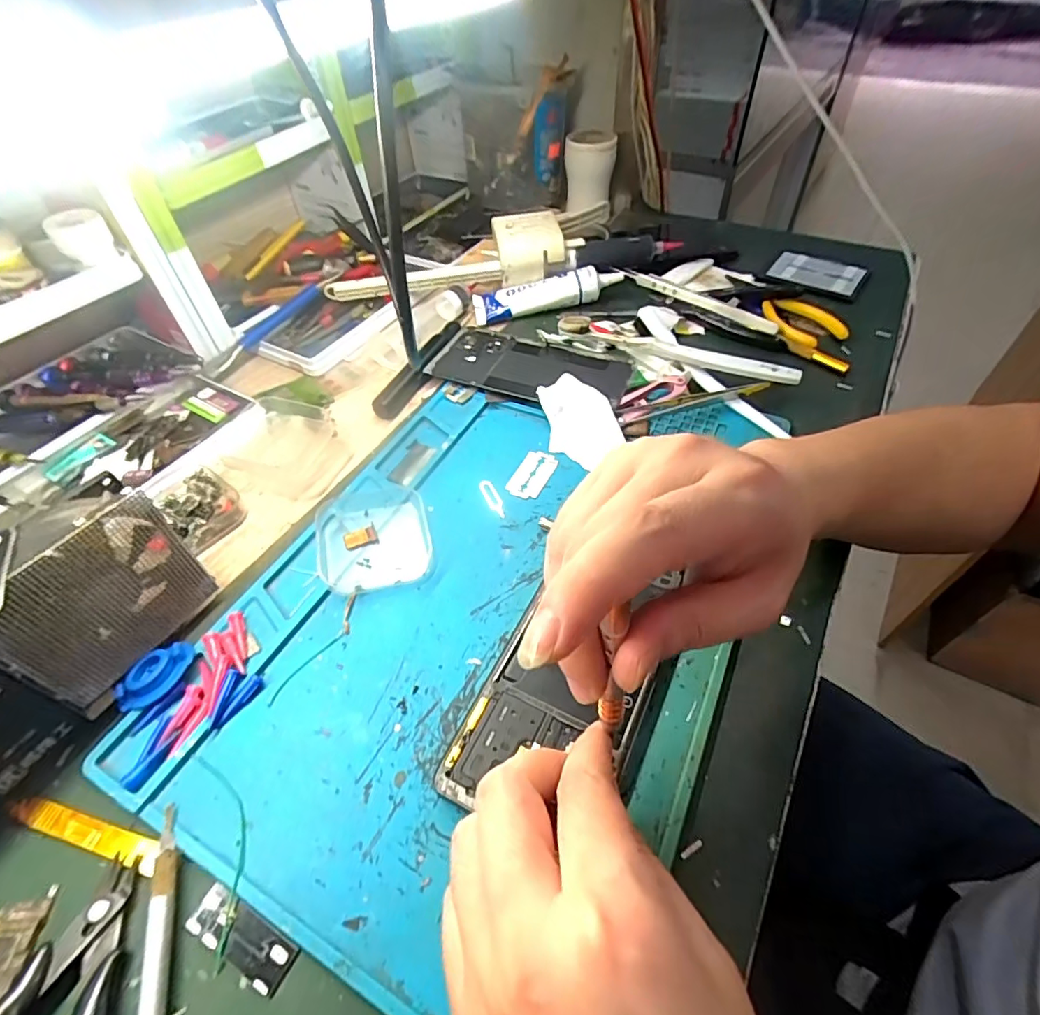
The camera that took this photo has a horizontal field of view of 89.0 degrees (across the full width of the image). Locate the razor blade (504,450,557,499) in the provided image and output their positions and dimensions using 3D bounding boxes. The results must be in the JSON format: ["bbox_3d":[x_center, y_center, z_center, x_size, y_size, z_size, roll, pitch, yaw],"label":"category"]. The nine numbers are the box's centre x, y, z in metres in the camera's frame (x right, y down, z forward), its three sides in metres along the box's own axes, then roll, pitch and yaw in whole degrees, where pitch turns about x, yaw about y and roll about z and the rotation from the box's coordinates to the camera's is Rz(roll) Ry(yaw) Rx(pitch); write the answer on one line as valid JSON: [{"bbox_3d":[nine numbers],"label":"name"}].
[{"bbox_3d":[0.008,-0.023,0.350,0.022,0.004,0.042,21,53,17],"label":"razor blade"}]

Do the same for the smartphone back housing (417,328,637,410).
[{"bbox_3d":[0.006,-0.110,0.416,0.152,0.014,0.072,20,53,17],"label":"smartphone back housing"}]

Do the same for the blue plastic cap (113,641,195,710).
[{"bbox_3d":[-0.181,0.082,0.262,0.025,0.004,0.037,29,56,23],"label":"blue plastic cap"}]

